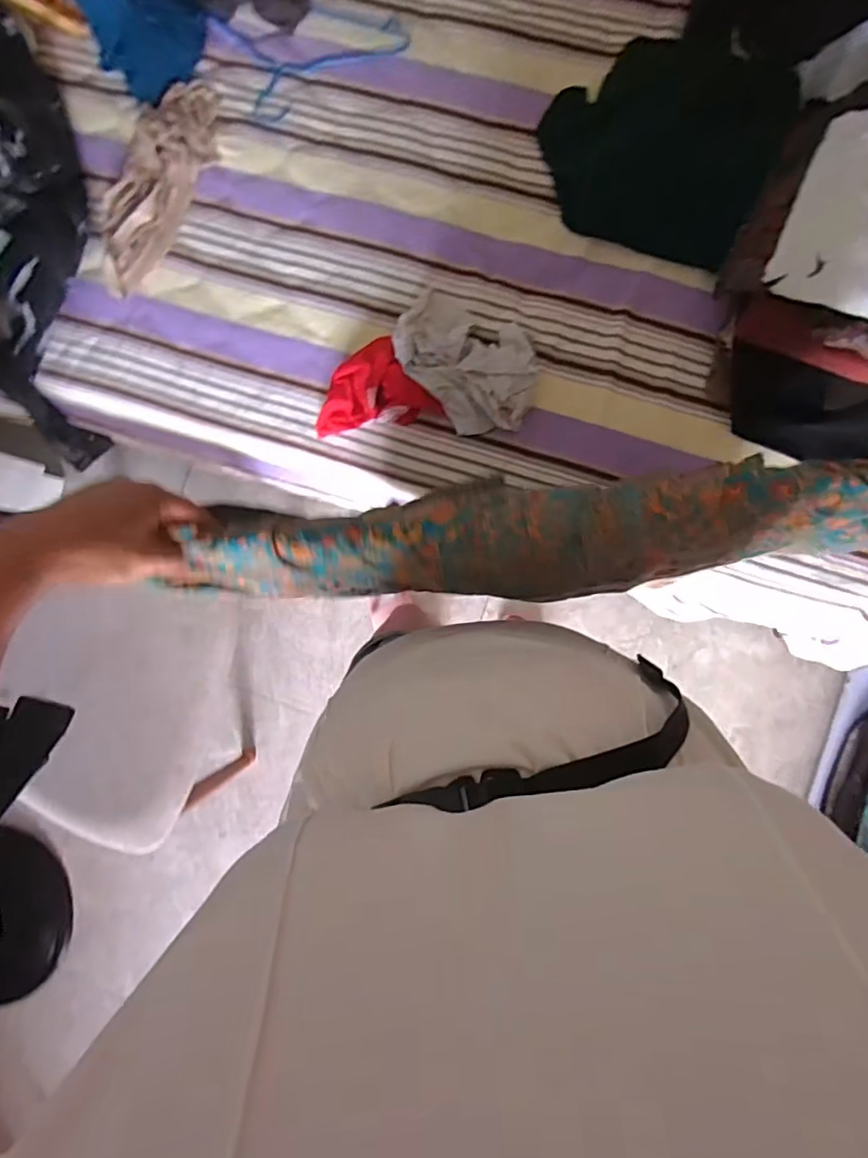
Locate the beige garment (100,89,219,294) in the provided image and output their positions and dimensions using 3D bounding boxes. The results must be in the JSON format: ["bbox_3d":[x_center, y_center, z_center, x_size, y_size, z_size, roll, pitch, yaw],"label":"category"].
[{"bbox_3d":[-0.475,-0.671,0.991,0.136,0.030,0.368,24,90,6],"label":"beige garment"}]

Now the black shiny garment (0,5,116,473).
[{"bbox_3d":[-0.755,-0.593,1.050,0.344,0.264,0.716,5,107,5],"label":"black shiny garment"}]

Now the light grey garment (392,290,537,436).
[{"bbox_3d":[0.057,-0.348,0.918,0.180,0.054,0.256,-40,85,3],"label":"light grey garment"}]

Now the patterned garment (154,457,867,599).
[{"bbox_3d":[0.078,-0.027,0.483,0.531,0.158,0.079,-4,88,2],"label":"patterned garment"}]

